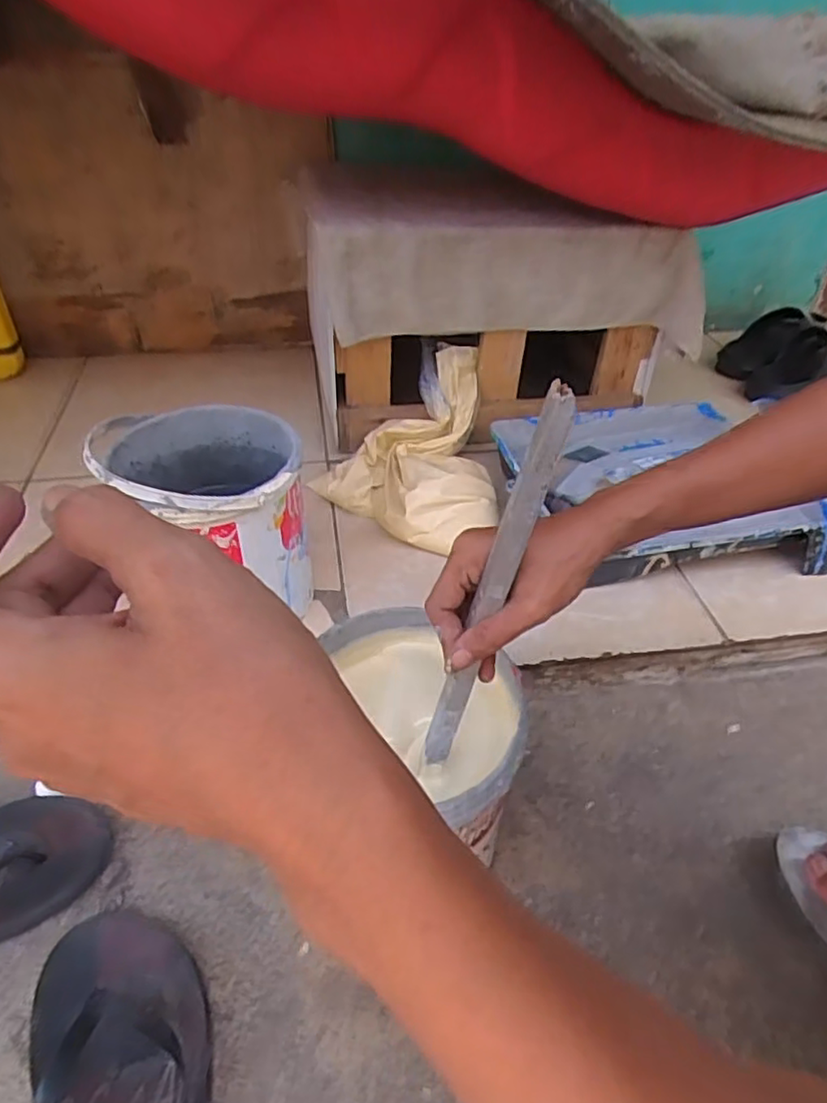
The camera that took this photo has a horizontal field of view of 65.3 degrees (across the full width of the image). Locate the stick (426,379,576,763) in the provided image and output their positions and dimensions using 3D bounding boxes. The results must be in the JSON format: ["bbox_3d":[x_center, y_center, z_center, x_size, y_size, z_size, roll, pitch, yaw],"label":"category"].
[{"bbox_3d":[0.045,0.029,0.379,0.016,0.258,0.013,30,31,26],"label":"stick"}]

